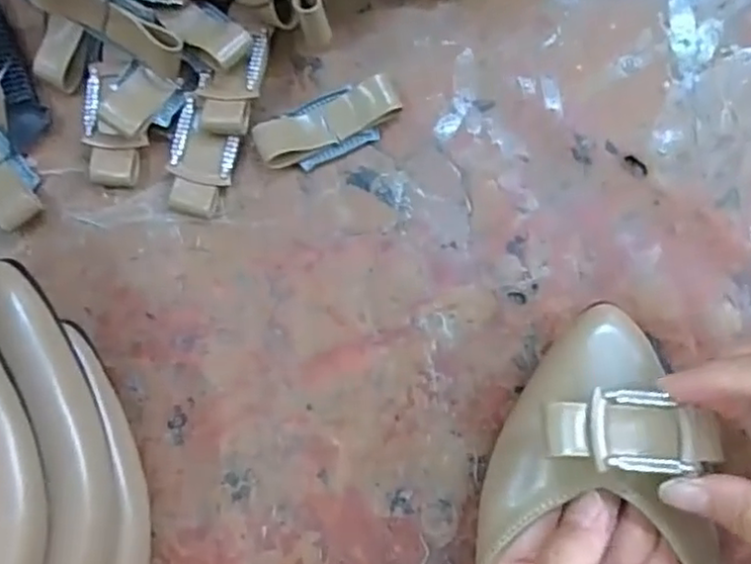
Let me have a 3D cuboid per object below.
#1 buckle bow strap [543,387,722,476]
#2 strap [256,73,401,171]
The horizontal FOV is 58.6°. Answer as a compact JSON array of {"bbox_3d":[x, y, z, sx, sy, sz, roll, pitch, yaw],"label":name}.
[{"bbox_3d":[0.091,0.050,0.228,0.063,0.011,0.026,5,83,-8],"label":"buckle bow strap"},{"bbox_3d":[-0.020,-0.070,0.294,0.065,0.014,0.027,-26,83,-2],"label":"strap"}]

